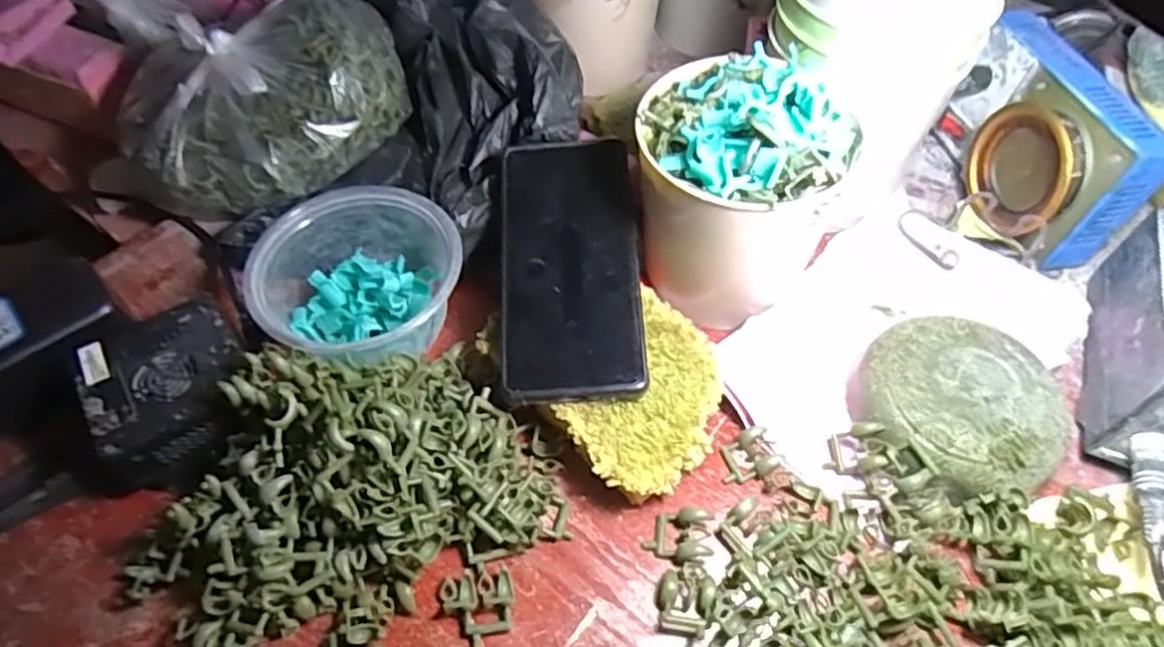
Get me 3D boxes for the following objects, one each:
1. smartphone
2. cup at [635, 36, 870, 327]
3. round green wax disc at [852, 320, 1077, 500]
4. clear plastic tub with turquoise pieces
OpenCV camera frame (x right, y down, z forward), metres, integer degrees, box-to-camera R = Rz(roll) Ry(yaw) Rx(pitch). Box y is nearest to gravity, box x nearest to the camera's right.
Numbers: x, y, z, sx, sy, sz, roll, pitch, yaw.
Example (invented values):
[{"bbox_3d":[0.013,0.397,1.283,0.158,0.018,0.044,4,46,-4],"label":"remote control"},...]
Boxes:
[{"bbox_3d":[-0.007,-0.036,0.386,0.076,0.009,0.163,-3,65,1],"label":"smartphone"},{"bbox_3d":[0.083,-0.069,0.387,0.107,0.145,0.097,7,55,5],"label":"cup"},{"bbox_3d":[0.201,0.045,0.371,0.094,0.033,0.097,0,55,0],"label":"round green wax disc"},{"bbox_3d":[-0.123,-0.022,0.398,0.107,0.050,0.116,0,55,0],"label":"clear plastic tub with turquoise pieces"}]

